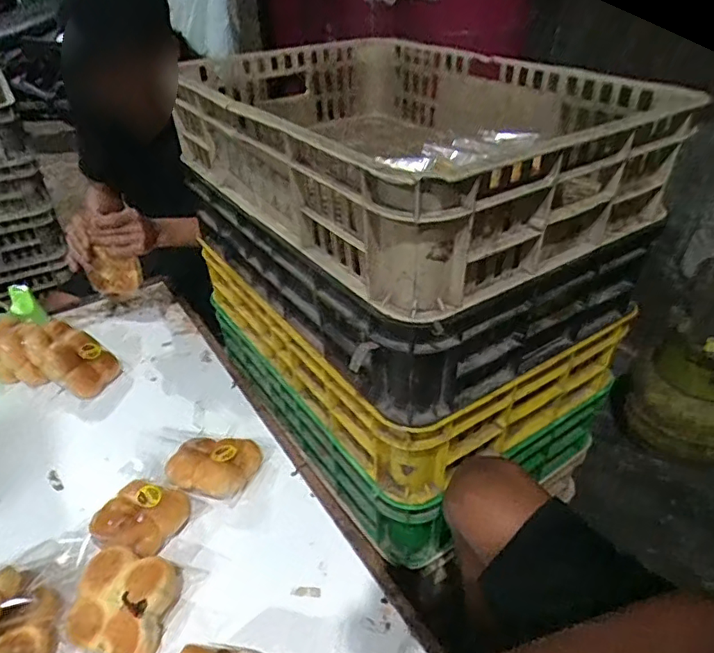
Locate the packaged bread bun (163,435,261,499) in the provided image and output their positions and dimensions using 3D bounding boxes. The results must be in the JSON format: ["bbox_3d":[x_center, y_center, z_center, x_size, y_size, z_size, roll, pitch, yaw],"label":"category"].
[{"bbox_3d":[-0.212,0.205,0.795,0.121,0.052,0.103,4,36,8],"label":"packaged bread bun"}]

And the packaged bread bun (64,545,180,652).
[{"bbox_3d":[-0.277,0.329,0.631,0.120,0.052,0.108,9,37,14],"label":"packaged bread bun"}]

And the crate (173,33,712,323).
[{"bbox_3d":[0.050,-0.272,0.736,0.452,0.137,0.641,-22,41,-26],"label":"crate"}]

